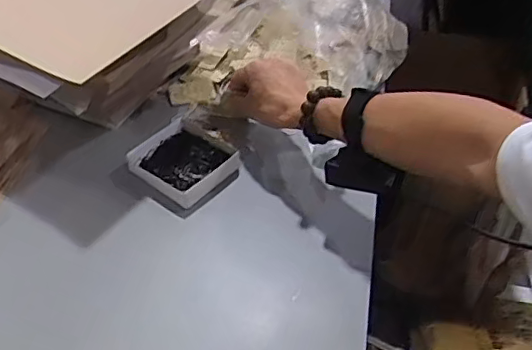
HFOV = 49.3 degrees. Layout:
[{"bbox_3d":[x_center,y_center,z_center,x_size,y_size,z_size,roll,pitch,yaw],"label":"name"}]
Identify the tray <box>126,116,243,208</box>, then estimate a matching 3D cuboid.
[{"bbox_3d":[-0.103,-0.017,0.724,0.115,0.030,0.097,30,52,26],"label":"tray"}]

